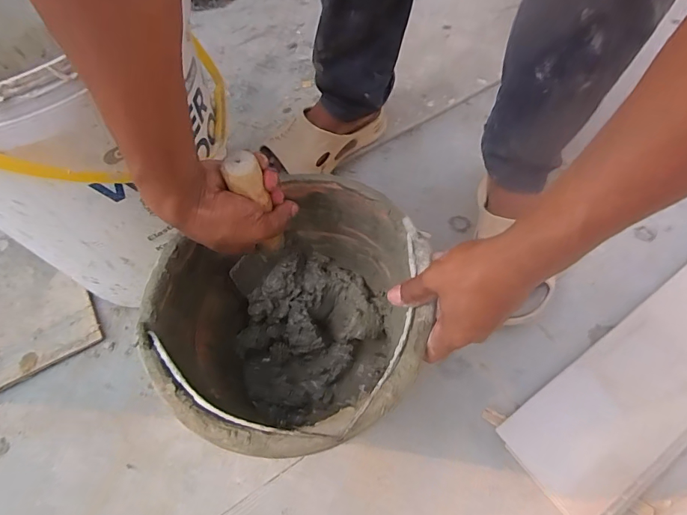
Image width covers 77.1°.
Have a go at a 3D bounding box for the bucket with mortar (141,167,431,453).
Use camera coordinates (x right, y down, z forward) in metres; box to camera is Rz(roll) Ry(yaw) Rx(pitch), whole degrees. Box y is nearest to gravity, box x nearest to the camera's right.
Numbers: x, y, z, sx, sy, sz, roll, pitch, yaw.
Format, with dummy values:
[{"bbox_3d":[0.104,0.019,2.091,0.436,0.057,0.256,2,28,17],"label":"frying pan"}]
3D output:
[{"bbox_3d":[-0.039,0.076,0.461,0.256,0.198,0.233,-1,65,2],"label":"bucket with mortar"}]

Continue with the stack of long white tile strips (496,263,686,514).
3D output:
[{"bbox_3d":[0.456,0.087,0.542,0.611,0.014,0.136,-33,65,-16],"label":"stack of long white tile strips"}]

